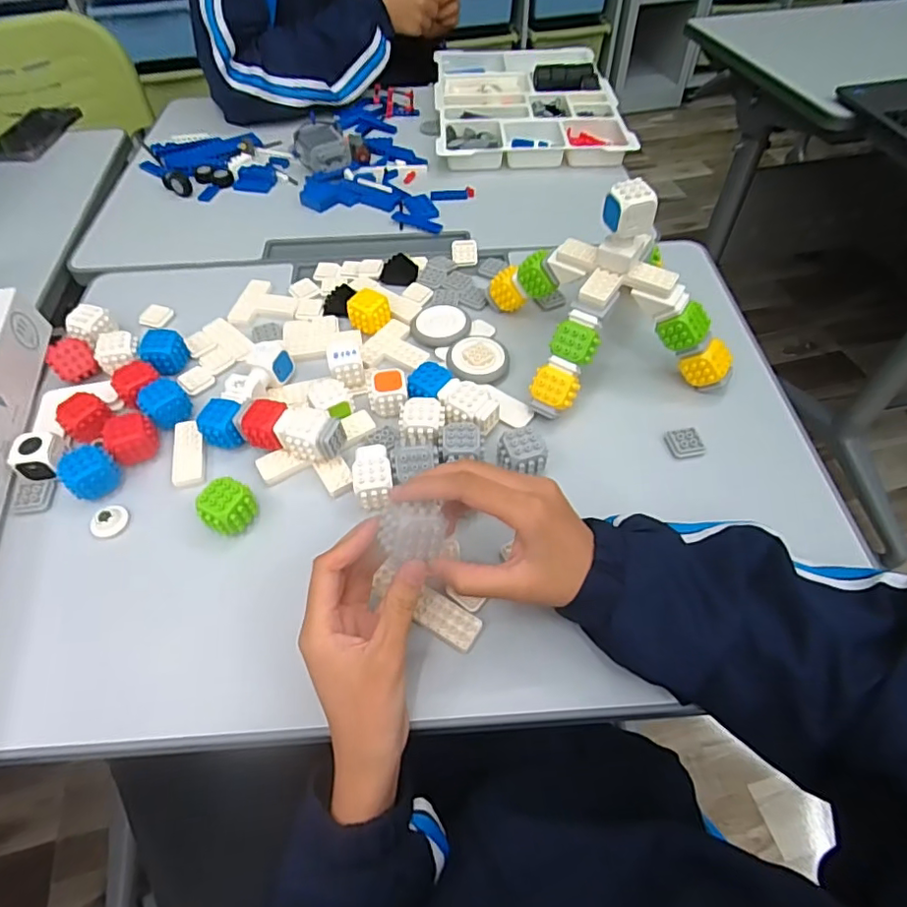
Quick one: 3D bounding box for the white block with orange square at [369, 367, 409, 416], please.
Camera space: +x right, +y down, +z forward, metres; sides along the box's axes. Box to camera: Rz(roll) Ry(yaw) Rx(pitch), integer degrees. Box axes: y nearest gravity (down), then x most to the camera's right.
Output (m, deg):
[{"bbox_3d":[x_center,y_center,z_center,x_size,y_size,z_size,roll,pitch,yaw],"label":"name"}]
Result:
[{"bbox_3d":[-0.057,-0.055,0.491,0.033,0.027,0.029,-5,53,-2],"label":"white block with orange square"}]

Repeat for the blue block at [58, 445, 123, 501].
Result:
[{"bbox_3d":[-0.292,0.015,0.449,0.028,0.035,0.037,32,60,23],"label":"blue block"}]

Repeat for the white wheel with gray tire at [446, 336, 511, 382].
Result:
[{"bbox_3d":[0.024,-0.088,0.528,0.057,0.015,0.053,-1,53,1],"label":"white wheel with gray tire"}]

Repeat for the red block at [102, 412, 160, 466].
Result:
[{"bbox_3d":[-0.268,-0.013,0.467,0.037,0.030,0.029,-25,57,-17],"label":"red block"}]

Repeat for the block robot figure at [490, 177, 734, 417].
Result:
[{"bbox_3d":[0.139,-0.150,0.483,0.168,0.151,0.159,-10,54,-6],"label":"block robot figure"}]

